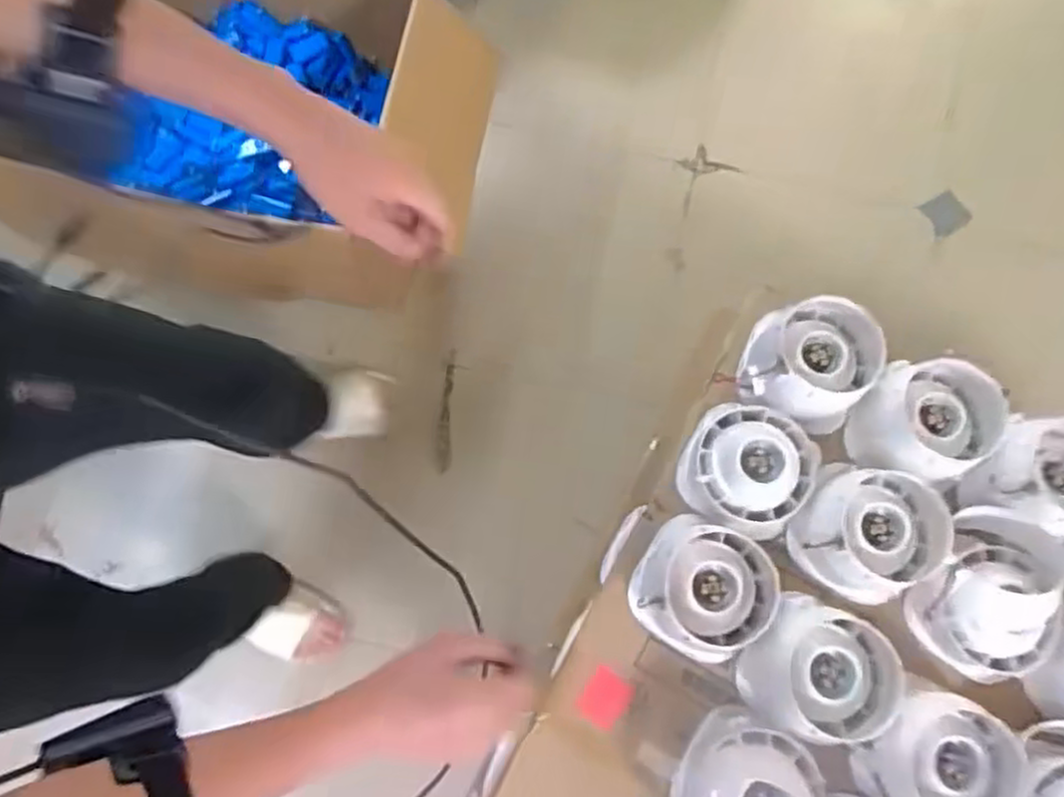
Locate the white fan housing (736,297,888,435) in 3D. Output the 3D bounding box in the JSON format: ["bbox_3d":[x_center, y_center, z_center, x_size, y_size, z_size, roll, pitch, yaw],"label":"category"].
[{"bbox_3d":[0.315,-0.043,0.835,0.130,0.086,0.144,29,78,3],"label":"white fan housing"}]

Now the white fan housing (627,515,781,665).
[{"bbox_3d":[0.184,0.198,0.771,0.136,0.077,0.134,1,78,-3],"label":"white fan housing"}]

